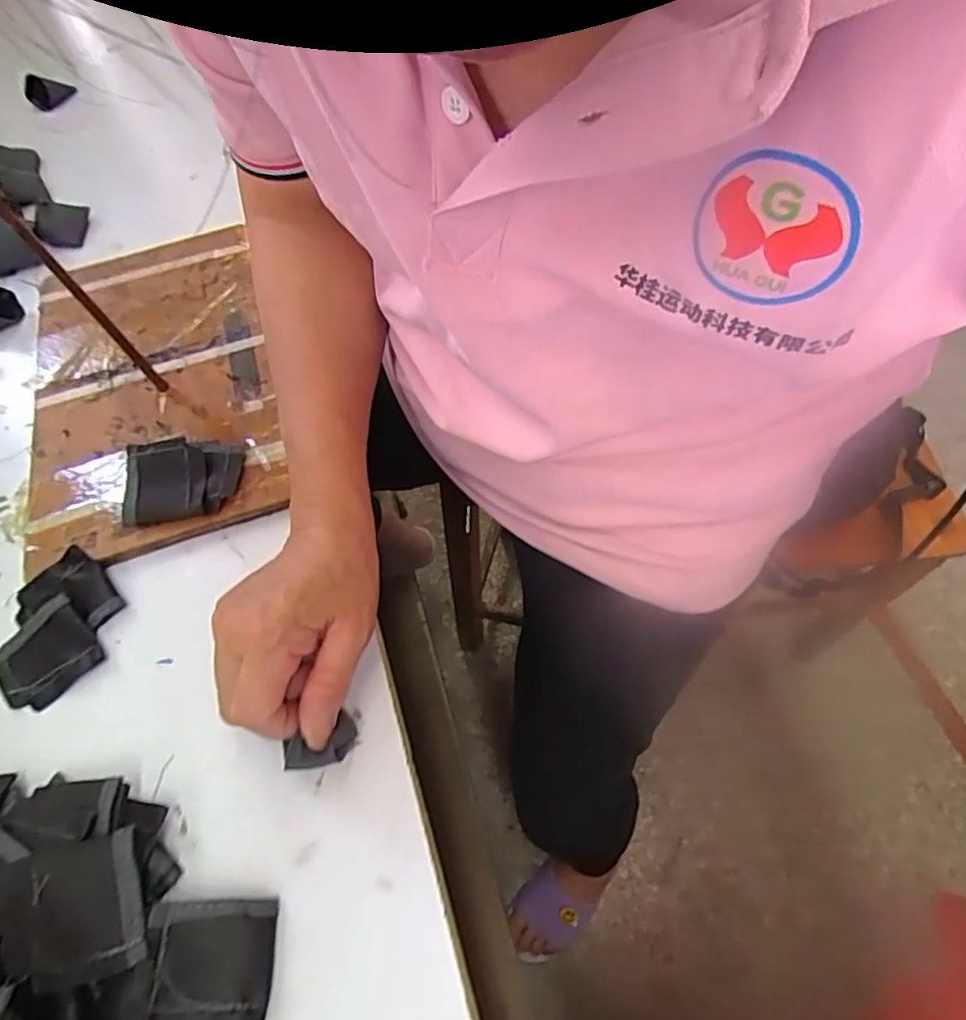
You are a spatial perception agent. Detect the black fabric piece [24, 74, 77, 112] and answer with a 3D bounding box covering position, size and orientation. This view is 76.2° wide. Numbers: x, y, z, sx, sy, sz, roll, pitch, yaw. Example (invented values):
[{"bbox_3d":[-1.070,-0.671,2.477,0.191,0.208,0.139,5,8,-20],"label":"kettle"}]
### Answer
[{"bbox_3d":[-0.442,-0.423,0.629,0.041,0.004,0.033,4,91,-26],"label":"black fabric piece"}]

